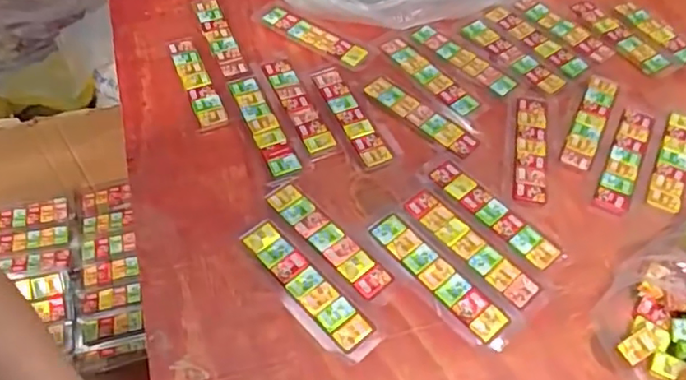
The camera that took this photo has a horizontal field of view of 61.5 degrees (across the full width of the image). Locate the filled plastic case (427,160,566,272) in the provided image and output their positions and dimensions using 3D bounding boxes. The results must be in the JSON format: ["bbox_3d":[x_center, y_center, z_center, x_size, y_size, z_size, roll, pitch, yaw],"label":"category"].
[{"bbox_3d":[0.123,0.015,0.468,0.034,0.004,0.125,-35,62,-23],"label":"filled plastic case"}]

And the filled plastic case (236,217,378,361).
[{"bbox_3d":[-0.028,0.073,0.421,0.034,0.008,0.127,-36,62,-24],"label":"filled plastic case"}]

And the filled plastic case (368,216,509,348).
[{"bbox_3d":[0.071,0.065,0.430,0.030,0.005,0.127,-35,62,-23],"label":"filled plastic case"}]

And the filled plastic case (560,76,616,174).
[{"bbox_3d":[0.227,-0.065,0.530,0.027,0.004,0.123,23,57,15],"label":"filled plastic case"}]

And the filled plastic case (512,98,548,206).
[{"bbox_3d":[0.166,-0.036,0.510,0.029,0.006,0.118,9,54,6],"label":"filled plastic case"}]

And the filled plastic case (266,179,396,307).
[{"bbox_3d":[-0.011,0.037,0.447,0.028,0.004,0.128,-36,62,-24],"label":"filled plastic case"}]

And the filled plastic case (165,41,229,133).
[{"bbox_3d":[-0.139,-0.103,0.547,0.026,0.011,0.123,-20,57,-15],"label":"filled plastic case"}]

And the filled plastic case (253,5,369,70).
[{"bbox_3d":[-0.032,-0.159,0.588,0.130,0.005,0.033,30,59,19],"label":"filled plastic case"}]

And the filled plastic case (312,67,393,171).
[{"bbox_3d":[0.007,-0.069,0.526,0.027,0.005,0.123,-20,57,-15],"label":"filled plastic case"}]

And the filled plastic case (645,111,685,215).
[{"bbox_3d":[0.291,-0.027,0.506,0.030,0.005,0.121,24,57,16],"label":"filled plastic case"}]

